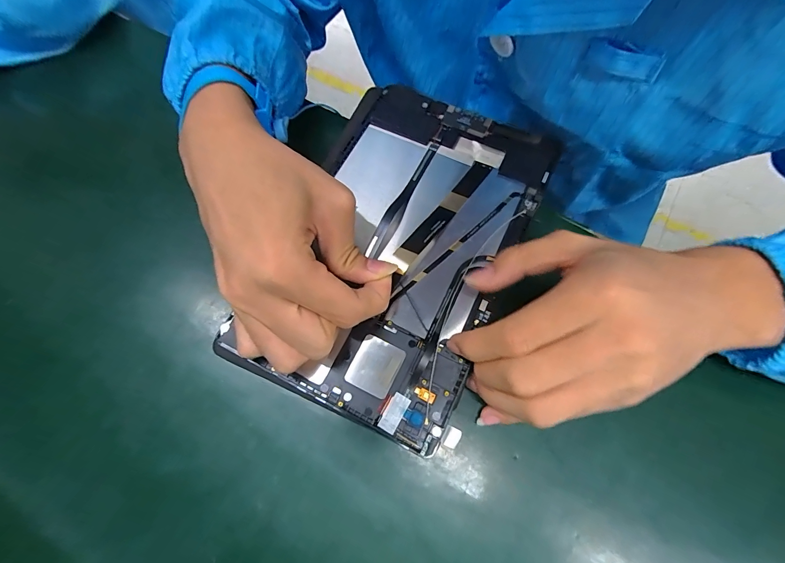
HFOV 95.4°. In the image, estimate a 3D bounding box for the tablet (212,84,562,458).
[{"bbox_3d":[0.005,-0.032,0.248,0.153,0.014,0.241,24,69,10],"label":"tablet"}]

